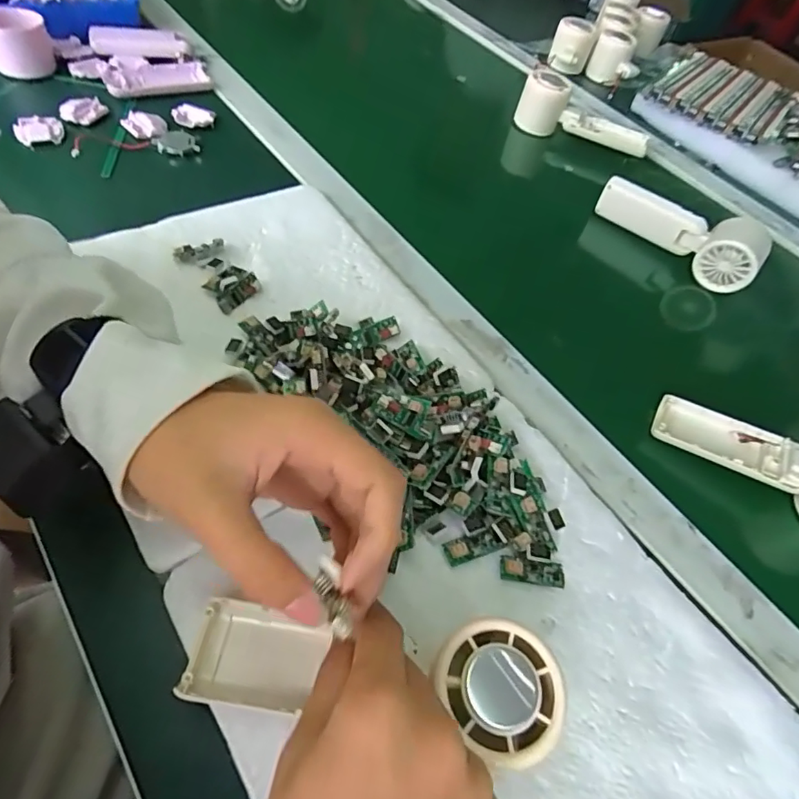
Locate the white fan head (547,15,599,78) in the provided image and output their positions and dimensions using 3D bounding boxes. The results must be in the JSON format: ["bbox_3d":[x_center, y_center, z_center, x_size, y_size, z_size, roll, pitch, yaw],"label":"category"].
[{"bbox_3d":[0.254,-0.522,0.757,0.058,0.049,0.063,20,54,5],"label":"white fan head"}]

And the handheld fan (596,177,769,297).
[{"bbox_3d":[0.286,-0.174,0.530,0.168,0.062,0.050,39,58,17],"label":"handheld fan"}]

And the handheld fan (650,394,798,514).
[{"bbox_3d":[0.272,0.038,0.363,0.161,0.045,0.048,33,56,12],"label":"handheld fan"}]

